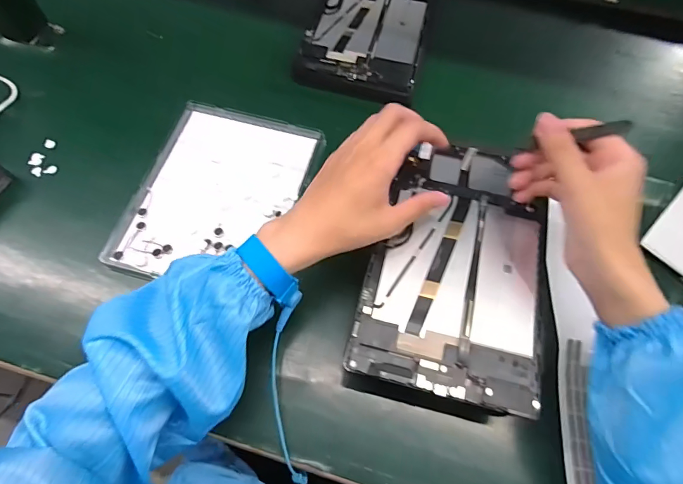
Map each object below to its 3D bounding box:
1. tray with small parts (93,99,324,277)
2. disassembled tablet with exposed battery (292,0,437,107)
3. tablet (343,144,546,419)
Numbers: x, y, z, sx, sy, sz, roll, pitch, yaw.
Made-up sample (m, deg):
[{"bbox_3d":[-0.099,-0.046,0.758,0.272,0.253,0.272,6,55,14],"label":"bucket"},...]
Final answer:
[{"bbox_3d":[-0.127,-0.053,0.425,0.166,0.014,0.207,14,65,4],"label":"tray with small parts"},{"bbox_3d":[0.039,-0.290,0.536,0.153,0.013,0.252,14,65,4],"label":"disassembled tablet with exposed battery"},{"bbox_3d":[0.104,0.014,0.353,0.146,0.009,0.232,15,65,5],"label":"tablet"}]

